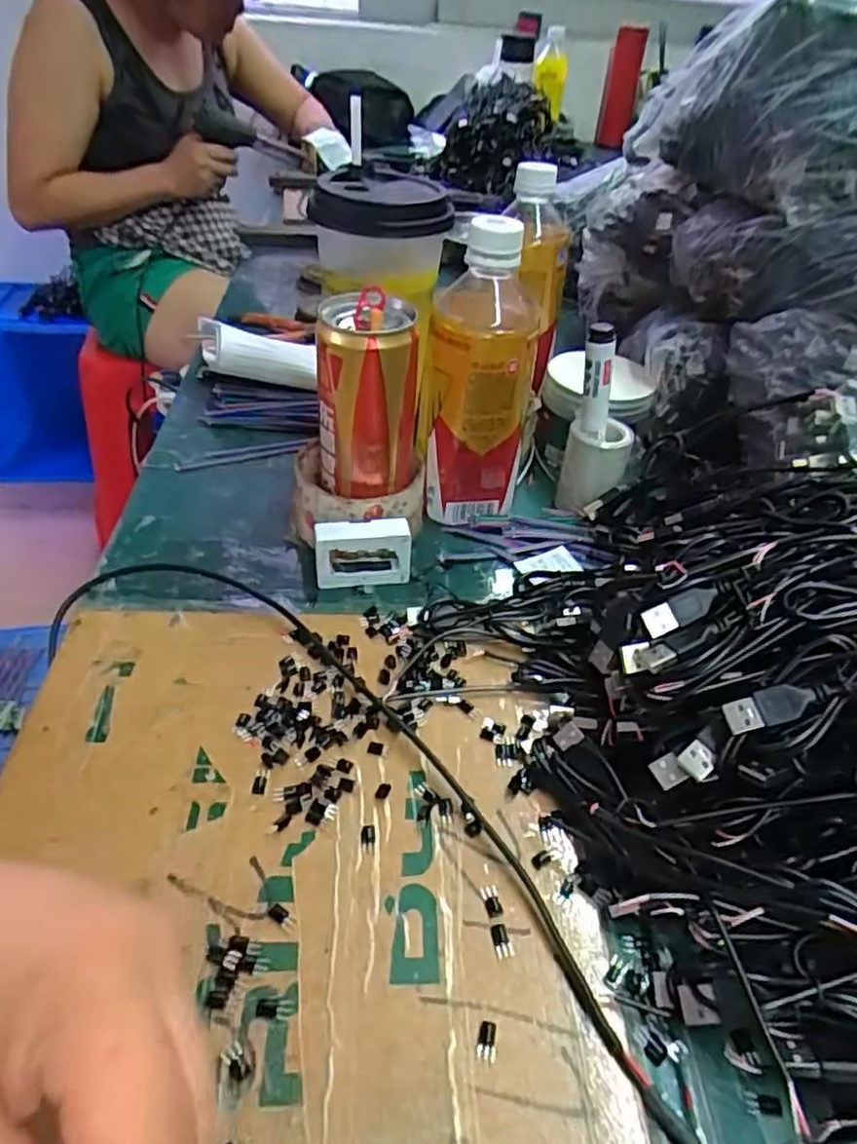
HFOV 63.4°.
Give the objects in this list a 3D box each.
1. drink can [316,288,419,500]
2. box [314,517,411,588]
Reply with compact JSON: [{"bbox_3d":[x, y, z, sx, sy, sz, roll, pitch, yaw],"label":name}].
[{"bbox_3d":[-0.034,-0.099,0.406,0.061,0.108,0.052,3,41,-1],"label":"drink can"},{"bbox_3d":[-0.040,-0.012,0.419,0.056,0.039,0.018,-4,42,-10],"label":"box"}]

